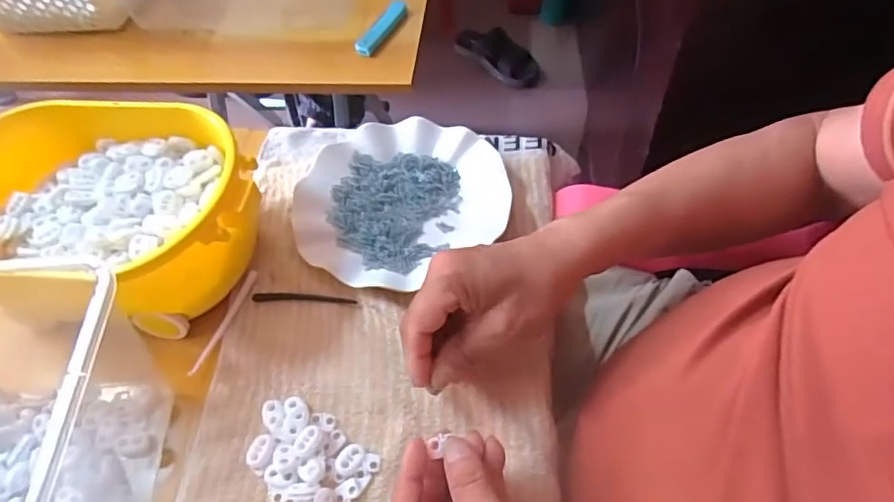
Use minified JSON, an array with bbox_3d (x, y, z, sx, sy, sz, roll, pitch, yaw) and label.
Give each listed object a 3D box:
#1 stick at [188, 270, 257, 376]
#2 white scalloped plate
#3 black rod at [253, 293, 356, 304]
[{"bbox_3d":[-0.176,0.055,0.452,0.007,0.007,0.095,14,57,14],"label":"stick"},{"bbox_3d":[-0.045,-0.050,0.498,0.185,0.023,0.165,-38,60,-20],"label":"white scalloped plate"},{"bbox_3d":[-0.115,0.037,0.458,0.085,0.004,0.009,1,55,5],"label":"black rod"}]

